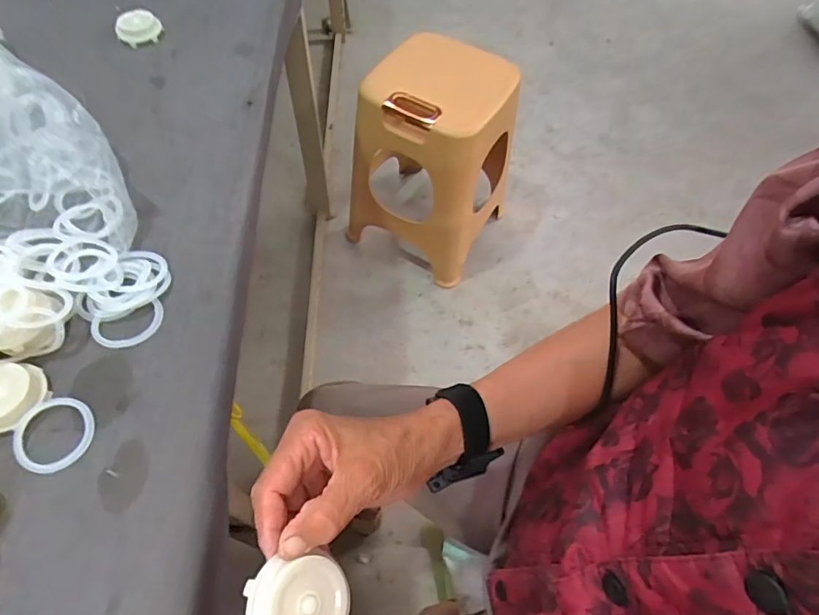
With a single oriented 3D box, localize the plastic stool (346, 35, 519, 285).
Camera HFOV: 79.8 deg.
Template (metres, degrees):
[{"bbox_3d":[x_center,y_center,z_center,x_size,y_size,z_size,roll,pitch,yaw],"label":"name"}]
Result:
[{"bbox_3d":[0.048,-0.341,1.193,0.321,0.509,0.268,27,61,13],"label":"plastic stool"}]

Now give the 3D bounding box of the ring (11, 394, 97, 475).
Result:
[{"bbox_3d":[-0.281,0.100,0.385,0.058,0.008,0.058,1,59,-2],"label":"ring"}]

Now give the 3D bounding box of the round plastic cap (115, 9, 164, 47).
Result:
[{"bbox_3d":[-0.376,-0.388,0.678,0.058,0.029,0.058,1,59,-2],"label":"round plastic cap"}]

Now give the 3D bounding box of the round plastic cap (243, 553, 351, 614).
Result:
[{"bbox_3d":[-0.062,0.165,0.271,0.057,0.021,0.045,16,58,-30],"label":"round plastic cap"}]

